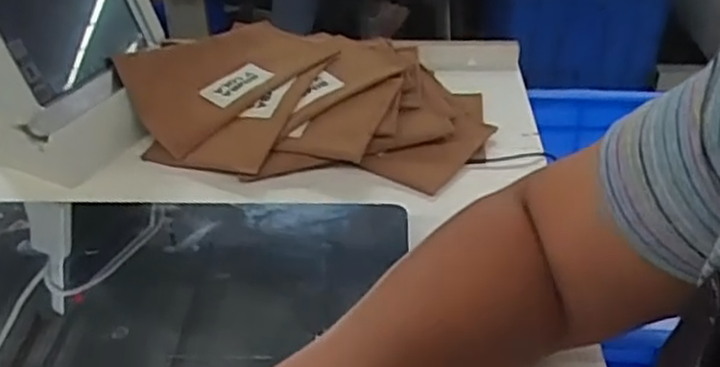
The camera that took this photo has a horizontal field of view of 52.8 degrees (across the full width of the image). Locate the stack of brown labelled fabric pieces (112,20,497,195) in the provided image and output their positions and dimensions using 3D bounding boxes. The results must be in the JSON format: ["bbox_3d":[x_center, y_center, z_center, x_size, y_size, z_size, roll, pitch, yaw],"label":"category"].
[{"bbox_3d":[-0.045,-0.078,0.640,0.308,0.054,0.199,1,37,2],"label":"stack of brown labelled fabric pieces"}]

